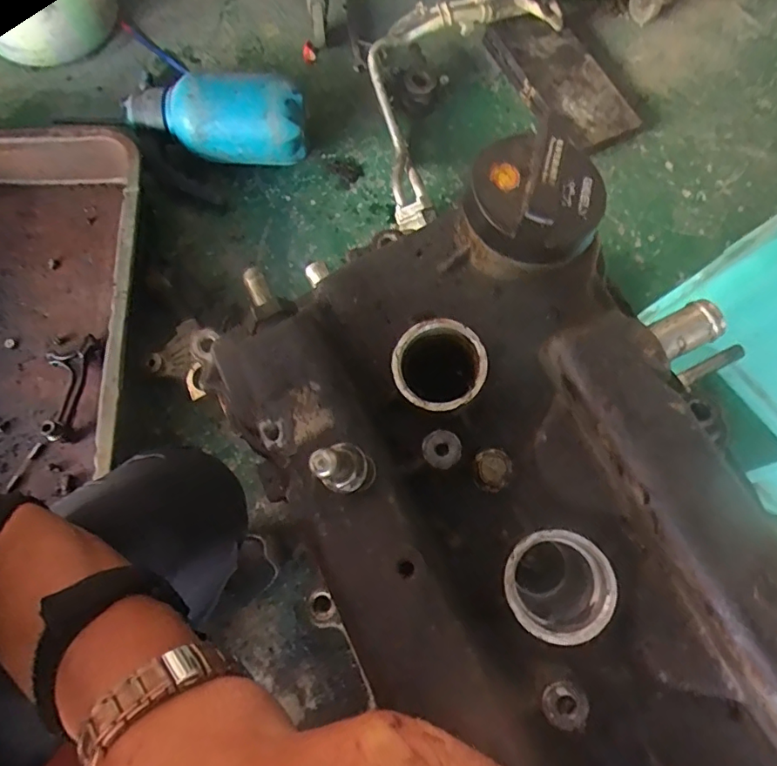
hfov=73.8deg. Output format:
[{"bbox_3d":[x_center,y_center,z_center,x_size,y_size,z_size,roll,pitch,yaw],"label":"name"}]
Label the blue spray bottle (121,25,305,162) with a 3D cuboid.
[{"bbox_3d":[-0.270,-0.445,0.837,0.274,0.121,0.141,12,72,0],"label":"blue spray bottle"}]

